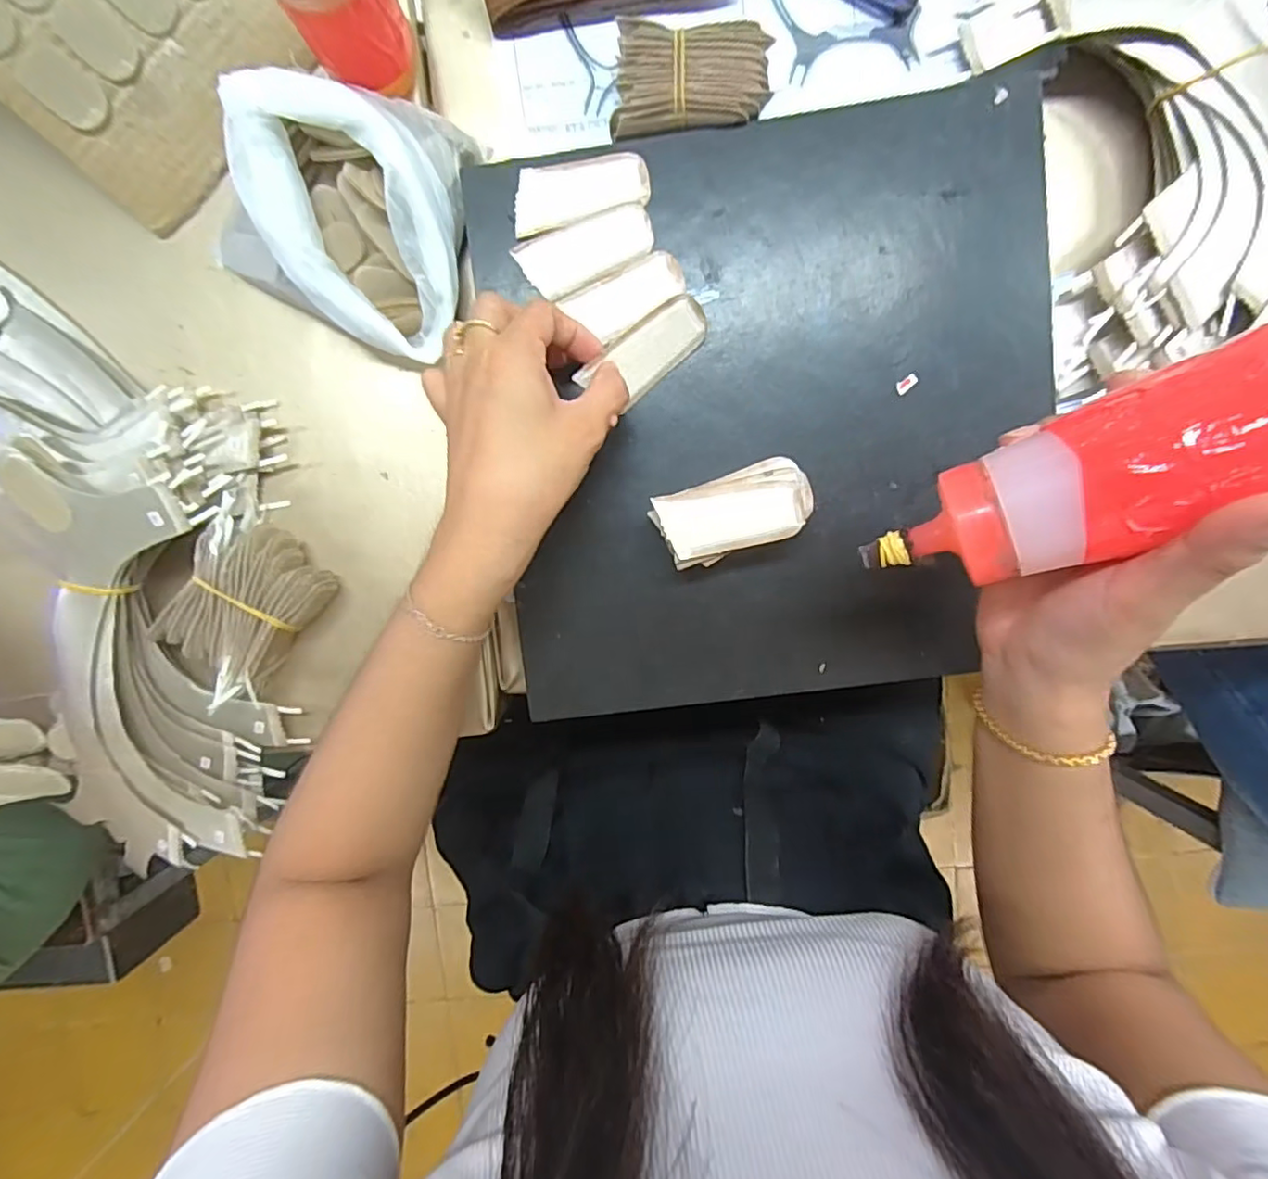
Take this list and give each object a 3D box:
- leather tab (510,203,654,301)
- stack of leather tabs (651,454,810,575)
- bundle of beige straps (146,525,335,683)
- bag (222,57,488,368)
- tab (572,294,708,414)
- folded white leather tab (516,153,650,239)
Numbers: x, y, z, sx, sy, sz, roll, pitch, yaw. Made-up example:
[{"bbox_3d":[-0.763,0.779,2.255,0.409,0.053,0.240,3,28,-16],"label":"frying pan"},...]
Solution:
[{"bbox_3d":[-0.025,-0.180,0.316,0.070,0.004,0.033,-23,95,4],"label":"leather tab"},{"bbox_3d":[0.051,-0.040,0.315,0.076,0.033,0.039,-19,95,4],"label":"stack of leather tabs"},{"bbox_3d":[-0.221,0.009,0.344,0.067,0.035,0.090,39,96,-3],"label":"bundle of beige straps"},{"bbox_3d":[-0.148,-0.202,0.310,0.130,0.055,0.117,24,96,-1],"label":"bag"},{"bbox_3d":[0.007,-0.122,0.313,0.071,0.004,0.033,-39,133,7],"label":"tab"},{"bbox_3d":[-0.028,-0.209,0.312,0.071,0.004,0.031,-11,96,3],"label":"folded white leather tab"}]

